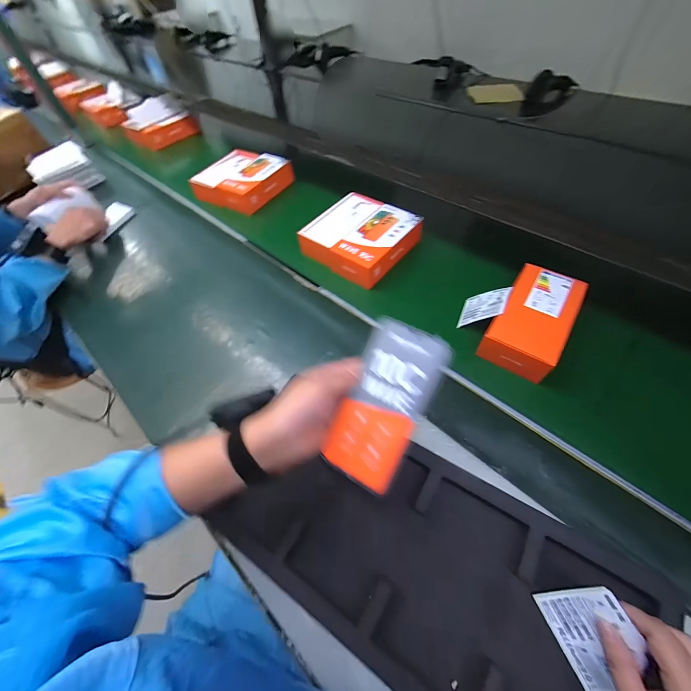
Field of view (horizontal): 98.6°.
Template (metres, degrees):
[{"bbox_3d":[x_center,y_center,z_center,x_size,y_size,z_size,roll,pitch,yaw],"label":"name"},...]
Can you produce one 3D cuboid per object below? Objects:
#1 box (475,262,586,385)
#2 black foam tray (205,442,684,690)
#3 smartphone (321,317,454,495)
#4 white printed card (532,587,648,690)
[{"bbox_3d":[0.310,-0.048,0.486,0.102,0.047,0.202,29,63,22],"label":"box"},{"bbox_3d":[0.083,0.240,0.331,0.422,0.047,0.215,24,62,20],"label":"black foam tray"},{"bbox_3d":[0.043,0.060,0.319,0.082,0.009,0.171,24,86,19],"label":"smartphone"},{"bbox_3d":[0.231,0.269,0.272,0.007,0.071,0.075,8,47,-44],"label":"white printed card"}]

